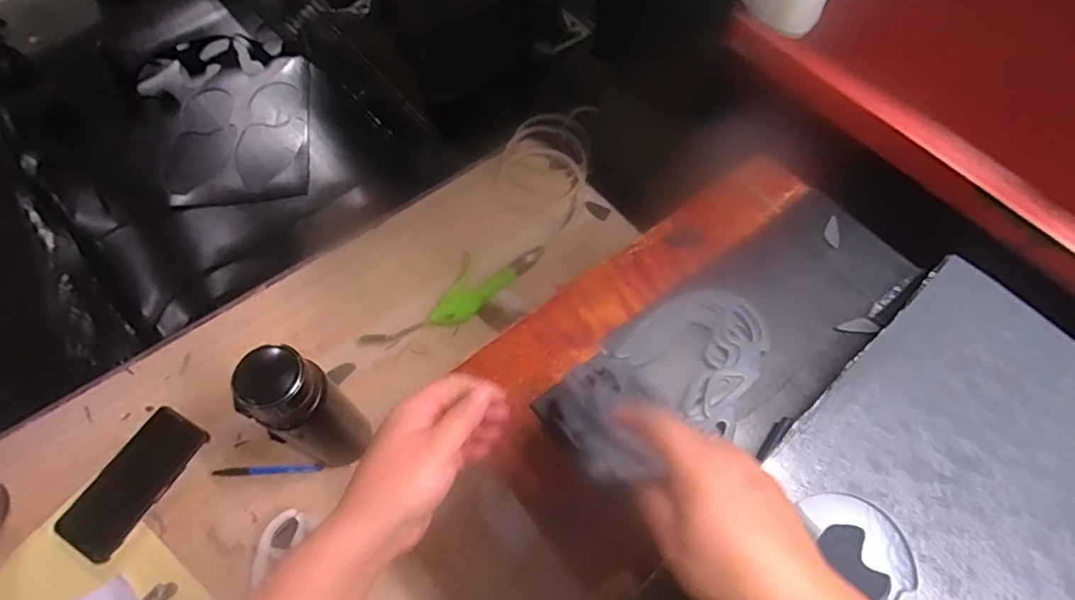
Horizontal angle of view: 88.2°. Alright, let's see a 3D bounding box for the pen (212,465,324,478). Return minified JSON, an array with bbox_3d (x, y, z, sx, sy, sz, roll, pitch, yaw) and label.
[{"bbox_3d":[-0.323,0.204,0.662,0.131,0.011,0.011,0,62,-1],"label":"pen"}]

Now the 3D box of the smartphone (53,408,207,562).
[{"bbox_3d":[-0.478,0.211,0.655,0.086,0.014,0.164,22,61,19],"label":"smartphone"}]

